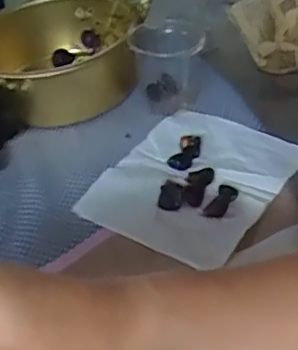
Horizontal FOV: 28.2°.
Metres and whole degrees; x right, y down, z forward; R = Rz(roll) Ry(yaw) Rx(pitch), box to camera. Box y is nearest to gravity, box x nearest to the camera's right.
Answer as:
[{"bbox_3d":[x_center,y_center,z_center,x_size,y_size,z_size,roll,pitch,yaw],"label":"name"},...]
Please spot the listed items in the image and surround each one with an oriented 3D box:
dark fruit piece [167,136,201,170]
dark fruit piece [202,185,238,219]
[{"bbox_3d":[0.031,-0.020,0.509,0.020,0.007,0.039,15,46,24],"label":"dark fruit piece"},{"bbox_3d":[0.056,0.021,0.462,0.017,0.005,0.036,19,48,27],"label":"dark fruit piece"}]

